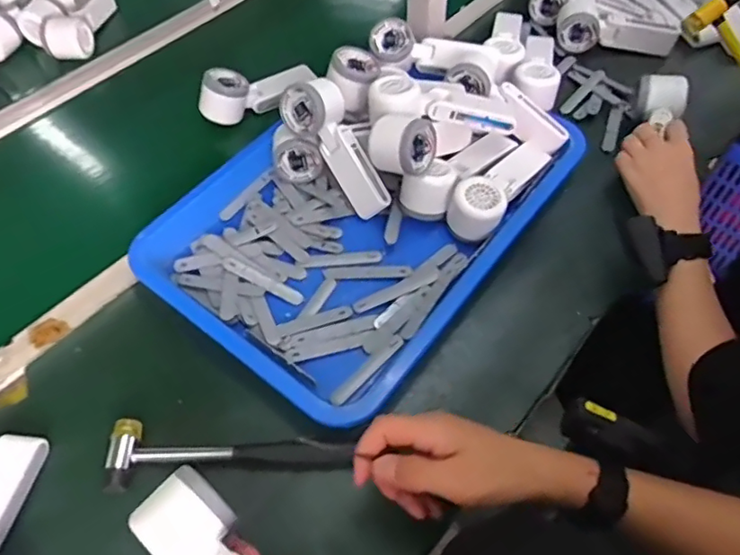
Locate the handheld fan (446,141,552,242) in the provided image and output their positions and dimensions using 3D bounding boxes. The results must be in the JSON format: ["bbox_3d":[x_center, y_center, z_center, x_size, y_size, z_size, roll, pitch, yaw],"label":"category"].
[{"bbox_3d":[0.147,-0.100,0.641,0.059,0.053,0.165,33,49,20],"label":"handheld fan"}]

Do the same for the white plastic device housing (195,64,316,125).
[{"bbox_3d":[-0.151,-0.257,0.754,0.159,0.054,0.048,-29,59,-17],"label":"white plastic device housing"}]

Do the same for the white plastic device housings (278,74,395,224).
[{"bbox_3d":[-0.031,-0.147,0.634,0.066,0.048,0.167,-35,95,-22],"label":"white plastic device housings"}]

